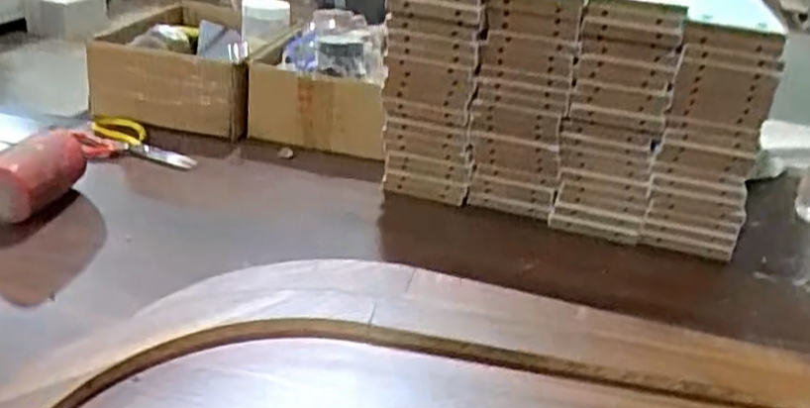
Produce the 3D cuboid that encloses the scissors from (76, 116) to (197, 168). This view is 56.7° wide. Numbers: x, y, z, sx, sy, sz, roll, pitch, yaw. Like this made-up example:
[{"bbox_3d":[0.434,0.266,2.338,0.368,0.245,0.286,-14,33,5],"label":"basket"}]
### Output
[{"bbox_3d":[-0.380,-0.092,1.085,0.177,0.019,0.085,6,42,6],"label":"scissors"}]

